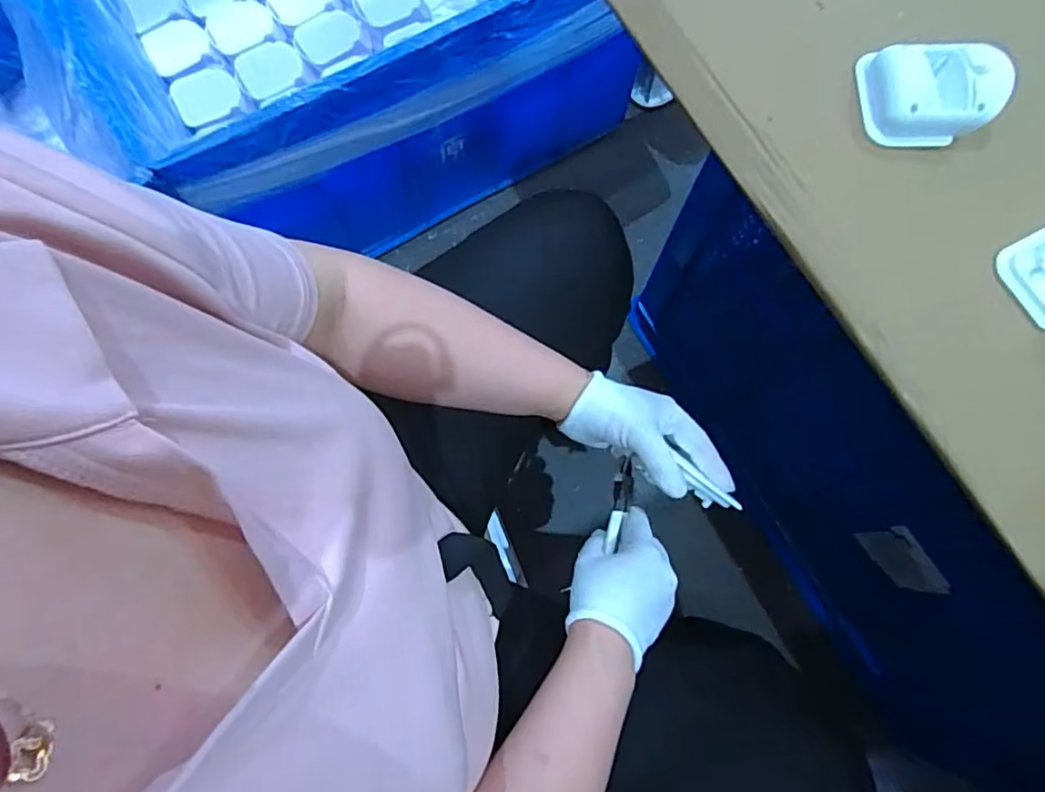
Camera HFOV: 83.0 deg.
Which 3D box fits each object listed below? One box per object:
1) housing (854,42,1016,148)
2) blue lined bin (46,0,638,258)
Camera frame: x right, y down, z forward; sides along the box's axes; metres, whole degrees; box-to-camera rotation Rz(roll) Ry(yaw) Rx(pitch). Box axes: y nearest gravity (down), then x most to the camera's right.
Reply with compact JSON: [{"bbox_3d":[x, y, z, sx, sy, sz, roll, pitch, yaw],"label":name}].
[{"bbox_3d":[0.325,-0.245,0.468,0.095,0.039,0.085,0,76,0],"label":"housing"},{"bbox_3d":[-0.234,-0.576,0.896,0.700,0.360,0.541,-27,77,-6],"label":"blue lined bin"}]

